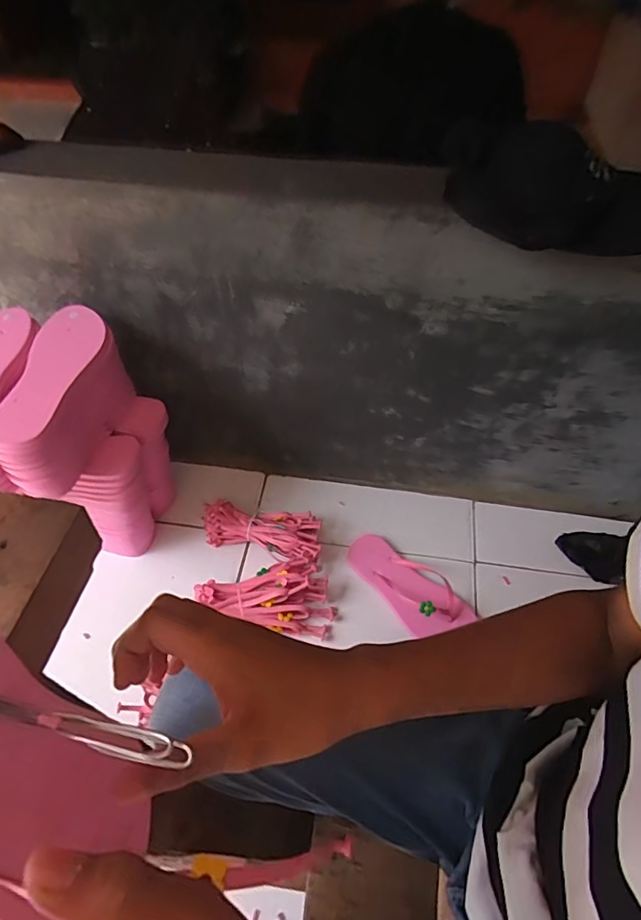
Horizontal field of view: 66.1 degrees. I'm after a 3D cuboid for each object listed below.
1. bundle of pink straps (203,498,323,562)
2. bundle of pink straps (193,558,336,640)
[{"bbox_3d":[-0.099,0.118,0.855,0.213,0.064,0.090,11,53,9],"label":"bundle of pink straps"},{"bbox_3d":[-0.091,0.217,0.808,0.225,0.062,0.114,2,52,2],"label":"bundle of pink straps"}]

